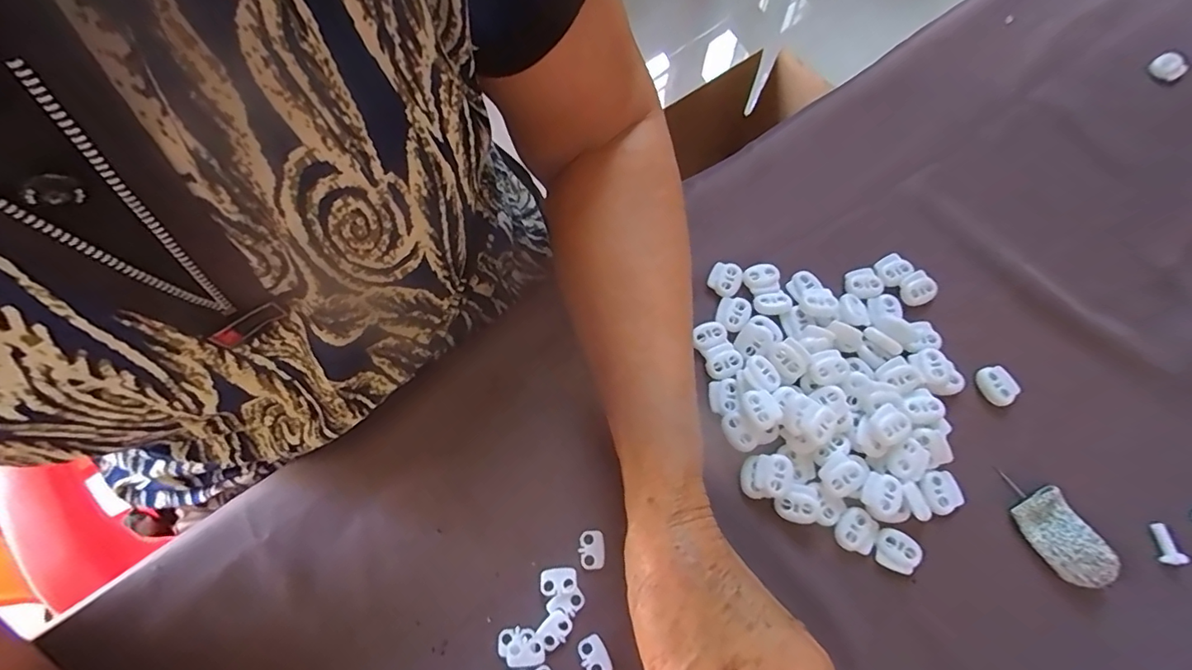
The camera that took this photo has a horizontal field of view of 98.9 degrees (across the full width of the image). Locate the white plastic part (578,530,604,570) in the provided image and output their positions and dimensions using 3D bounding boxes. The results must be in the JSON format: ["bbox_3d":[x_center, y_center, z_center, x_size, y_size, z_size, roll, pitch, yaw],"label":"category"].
[{"bbox_3d":[-0.002,0.112,0.265,0.013,0.004,0.019,0,69,2],"label":"white plastic part"}]

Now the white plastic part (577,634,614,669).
[{"bbox_3d":[-0.001,0.157,0.248,0.013,0.004,0.019,-29,71,-9],"label":"white plastic part"}]

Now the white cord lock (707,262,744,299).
[{"bbox_3d":[0.080,-0.035,0.314,0.020,0.004,0.020,34,74,13],"label":"white cord lock"}]

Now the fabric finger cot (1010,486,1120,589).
[{"bbox_3d":[0.240,0.104,0.259,0.030,0.011,0.045,-25,71,-8],"label":"fabric finger cot"}]

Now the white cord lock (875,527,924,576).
[{"bbox_3d":[0.155,0.111,0.262,0.022,0.005,0.020,19,71,8],"label":"white cord lock"}]

